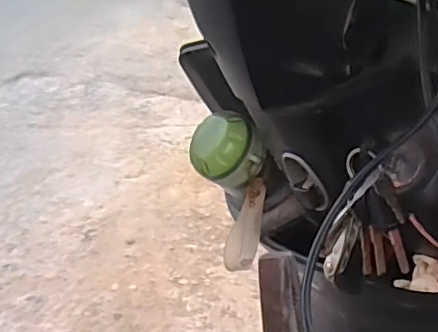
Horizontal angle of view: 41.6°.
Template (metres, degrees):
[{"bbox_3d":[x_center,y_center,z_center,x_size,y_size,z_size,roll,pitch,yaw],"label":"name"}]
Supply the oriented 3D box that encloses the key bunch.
[{"bbox_3d":[0.109,0.041,0.422,0.057,0.086,0.026,8,27,24],"label":"key bunch"}]

